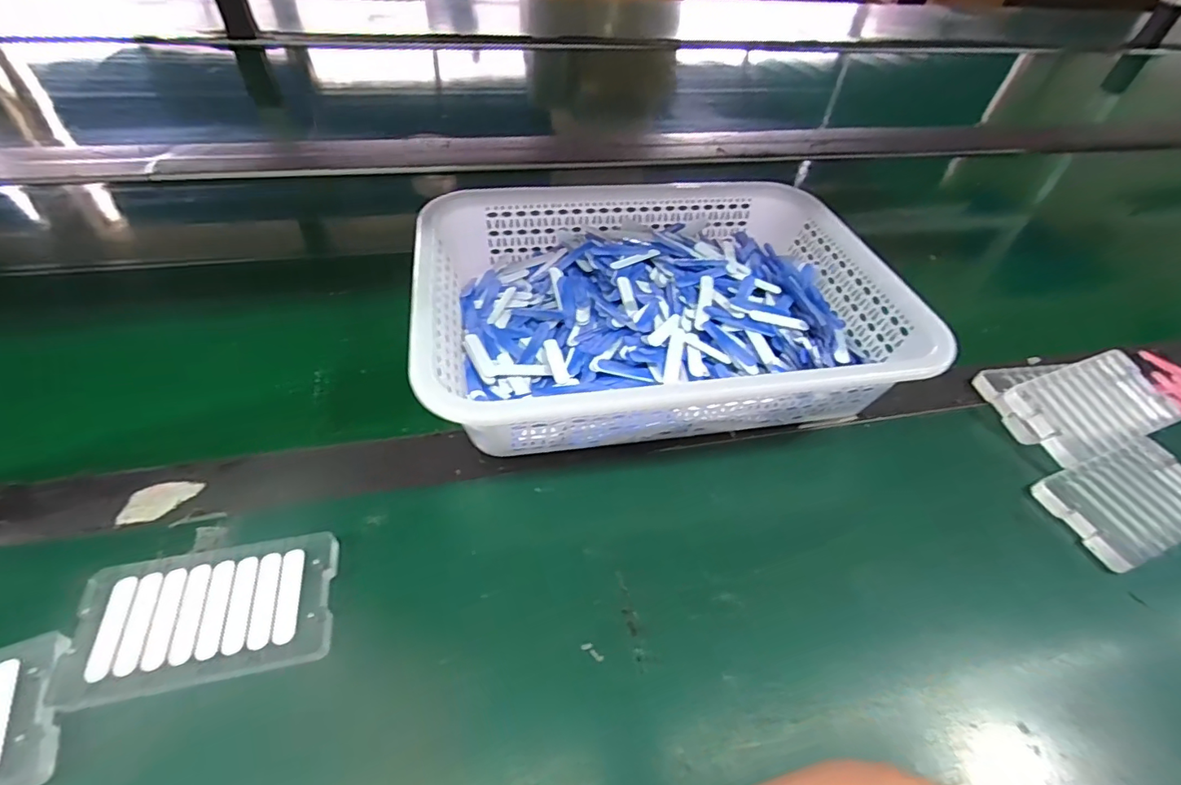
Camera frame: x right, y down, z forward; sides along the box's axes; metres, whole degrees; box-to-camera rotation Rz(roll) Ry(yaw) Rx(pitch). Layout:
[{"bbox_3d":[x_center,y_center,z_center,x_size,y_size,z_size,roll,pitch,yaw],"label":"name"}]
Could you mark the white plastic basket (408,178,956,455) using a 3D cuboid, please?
[{"bbox_3d":[0.047,-0.070,0.434,0.353,0.090,0.254,-4,48,-9],"label":"white plastic basket"}]

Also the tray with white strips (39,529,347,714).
[{"bbox_3d":[-0.203,0.117,0.281,0.121,0.011,0.072,-5,48,-10],"label":"tray with white strips"}]

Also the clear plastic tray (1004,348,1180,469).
[{"bbox_3d":[0.392,0.009,0.409,0.116,0.010,0.069,-18,63,-7],"label":"clear plastic tray"}]

